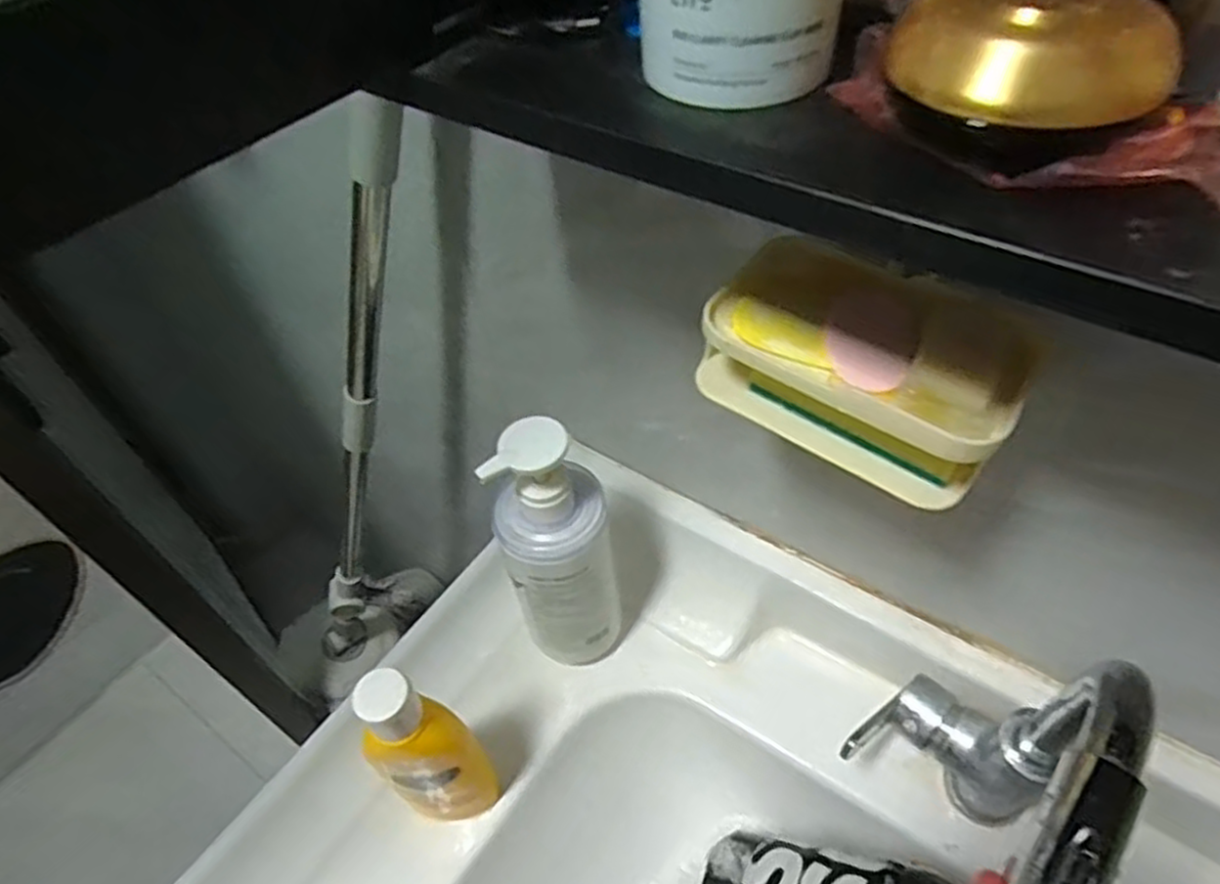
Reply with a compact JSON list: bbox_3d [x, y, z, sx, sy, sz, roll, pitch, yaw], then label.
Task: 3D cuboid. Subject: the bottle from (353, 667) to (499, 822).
[{"bbox_3d":[-0.114,0.201,0.476,0.056,0.199,0.035,-32,54,-20],"label":"bottle"}]

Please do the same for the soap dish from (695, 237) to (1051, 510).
[{"bbox_3d":[0.114,-0.036,0.346,0.136,0.058,0.087,24,56,24],"label":"soap dish"}]

